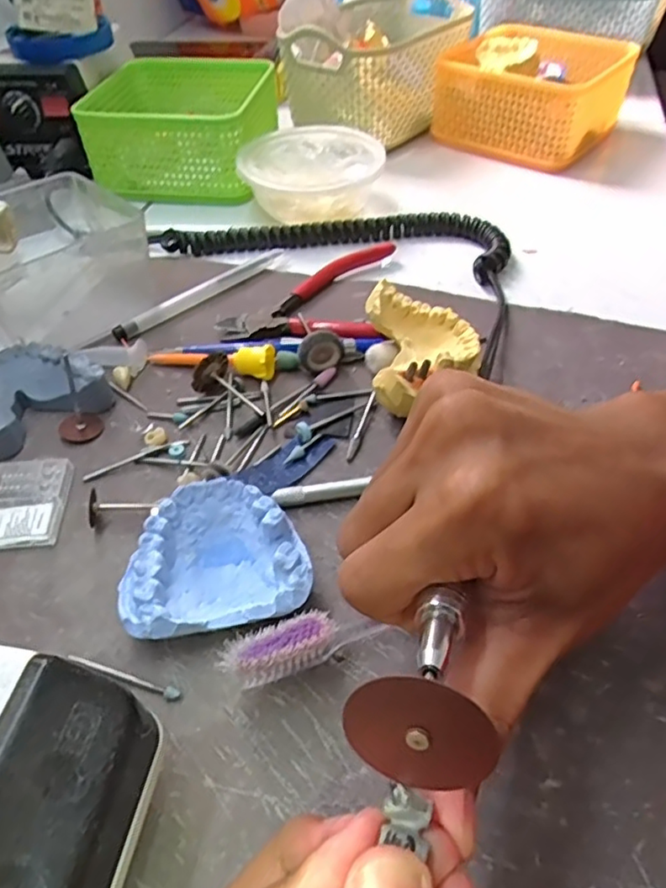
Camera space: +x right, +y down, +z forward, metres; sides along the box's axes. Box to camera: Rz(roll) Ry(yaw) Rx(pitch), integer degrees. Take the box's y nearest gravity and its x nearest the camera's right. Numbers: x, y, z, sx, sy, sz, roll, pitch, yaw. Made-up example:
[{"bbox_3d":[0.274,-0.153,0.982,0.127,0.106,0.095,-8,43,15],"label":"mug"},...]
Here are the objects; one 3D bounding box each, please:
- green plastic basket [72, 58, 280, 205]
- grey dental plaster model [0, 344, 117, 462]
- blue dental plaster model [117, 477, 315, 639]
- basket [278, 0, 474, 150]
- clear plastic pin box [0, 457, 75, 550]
[{"bbox_3d":[-0.119,-0.260,0.505,0.131,0.058,0.136,6,48,7],"label":"green plastic basket"},{"bbox_3d":[-0.153,-0.028,0.316,0.064,0.025,0.053,-28,52,-23],"label":"grey dental plaster model"},{"bbox_3d":[-0.045,0.045,0.241,0.067,0.028,0.056,-8,47,-6],"label":"blue dental plaster model"},{"bbox_3d":[0.045,-0.339,0.548,0.111,0.081,0.182,23,51,21],"label":"basket"},{"bbox_3d":[-0.139,0.026,0.279,0.035,0.005,0.048,-5,47,-4],"label":"clear plastic pin box"}]

